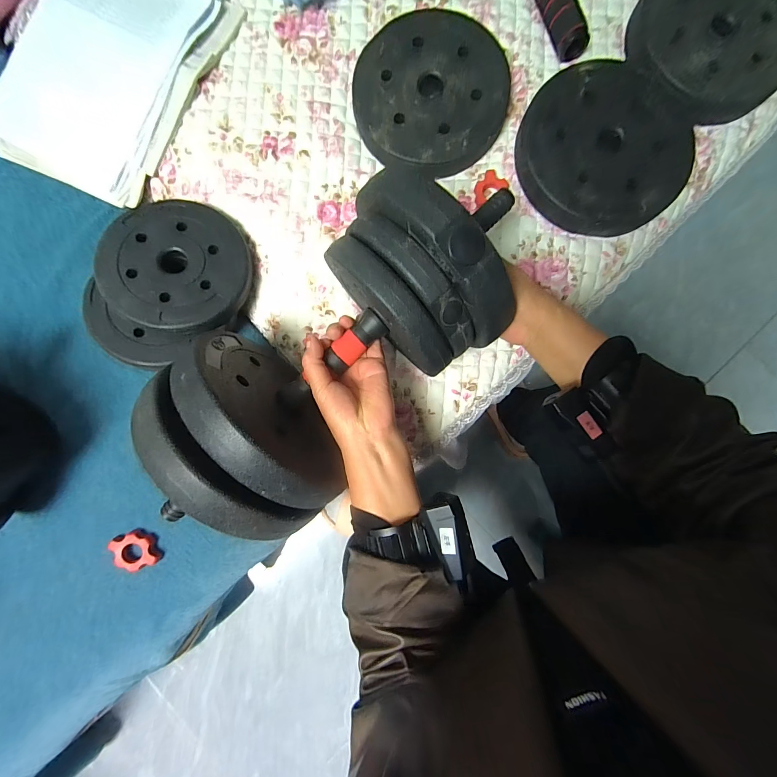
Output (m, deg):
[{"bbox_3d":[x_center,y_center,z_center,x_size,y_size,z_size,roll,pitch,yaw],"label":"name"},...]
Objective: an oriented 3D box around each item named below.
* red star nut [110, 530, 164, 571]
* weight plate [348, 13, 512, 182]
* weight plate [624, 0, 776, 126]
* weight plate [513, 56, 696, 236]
[{"bbox_3d":[-0.300,0.192,0.412,0.043,0.016,0.047,-22,85,-2],"label":"red star nut"},{"bbox_3d":[0.055,-0.382,0.452,0.194,0.027,0.197,0,85,-1],"label":"weight plate"},{"bbox_3d":[0.443,-0.476,0.468,0.227,0.039,0.204,-22,86,-2],"label":"weight plate"},{"bbox_3d":[0.277,-0.306,0.442,0.208,0.034,0.214,0,85,-1],"label":"weight plate"}]

